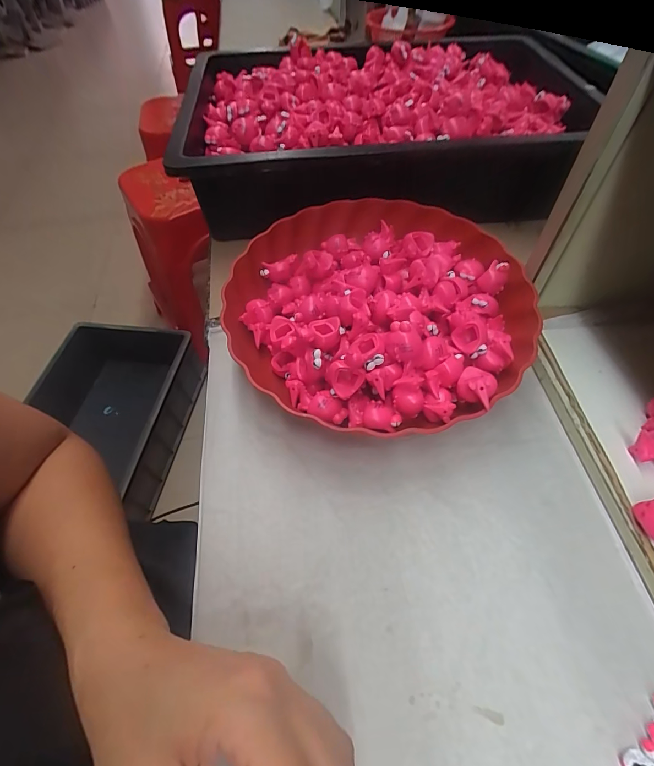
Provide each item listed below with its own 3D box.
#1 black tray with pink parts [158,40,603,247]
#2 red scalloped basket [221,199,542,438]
[{"bbox_3d":[0.053,-0.290,0.448,0.419,0.077,0.268,-1,55,0],"label":"black tray with pink parts"},{"bbox_3d":[0.038,-0.065,0.326,0.235,0.069,0.231,0,55,0],"label":"red scalloped basket"}]

